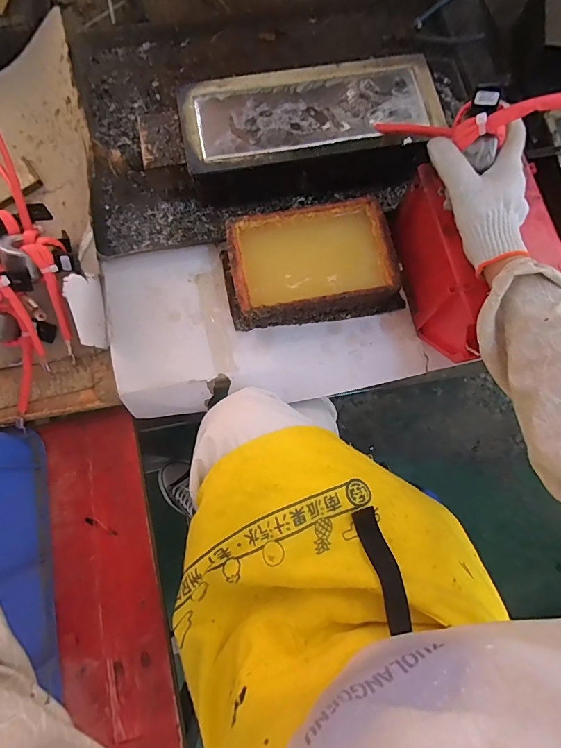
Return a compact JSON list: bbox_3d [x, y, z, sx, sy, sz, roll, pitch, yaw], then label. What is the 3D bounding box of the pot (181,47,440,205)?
[{"bbox_3d":[0.040,-0.327,0.550,0.329,0.082,0.158,-11,77,-4],"label":"pot"}]

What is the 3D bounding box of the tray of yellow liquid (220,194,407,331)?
[{"bbox_3d":[0.038,-0.139,0.516,0.221,0.072,0.135,-11,77,-4],"label":"tray of yellow liquid"}]

